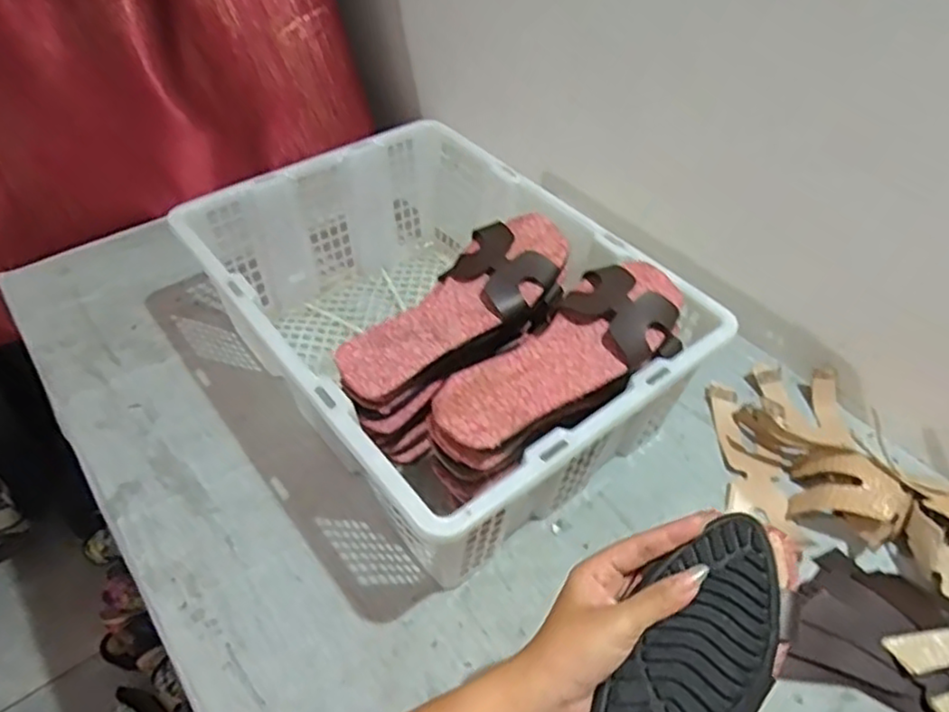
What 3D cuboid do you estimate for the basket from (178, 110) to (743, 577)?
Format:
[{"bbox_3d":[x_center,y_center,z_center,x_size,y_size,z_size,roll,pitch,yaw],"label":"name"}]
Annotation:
[{"bbox_3d":[-0.035,-0.039,0.701,0.354,0.162,0.472,-30,54,-26],"label":"basket"}]

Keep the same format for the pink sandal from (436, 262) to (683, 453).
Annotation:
[{"bbox_3d":[0.074,-0.006,0.542,0.238,0.035,0.082,-28,53,-25],"label":"pink sandal"}]

